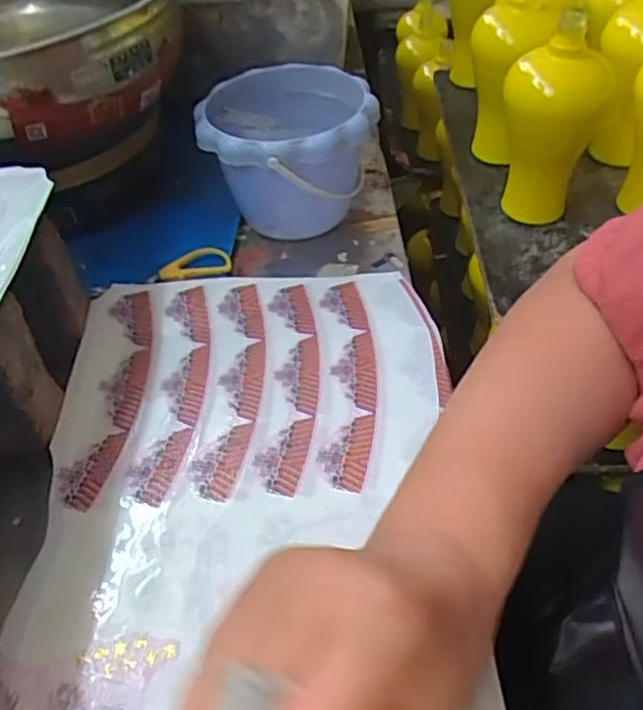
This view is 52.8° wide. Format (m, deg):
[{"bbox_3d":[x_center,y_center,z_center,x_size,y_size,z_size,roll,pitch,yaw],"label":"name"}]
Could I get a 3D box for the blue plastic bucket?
[{"bbox_3d":[-0.026,-0.177,0.598,0.143,0.118,0.150,-3,47,3],"label":"blue plastic bucket"}]

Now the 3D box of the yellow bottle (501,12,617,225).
[{"bbox_3d":[0.236,-0.222,0.673,0.088,0.221,0.097,18,48,18],"label":"yellow bottle"}]

